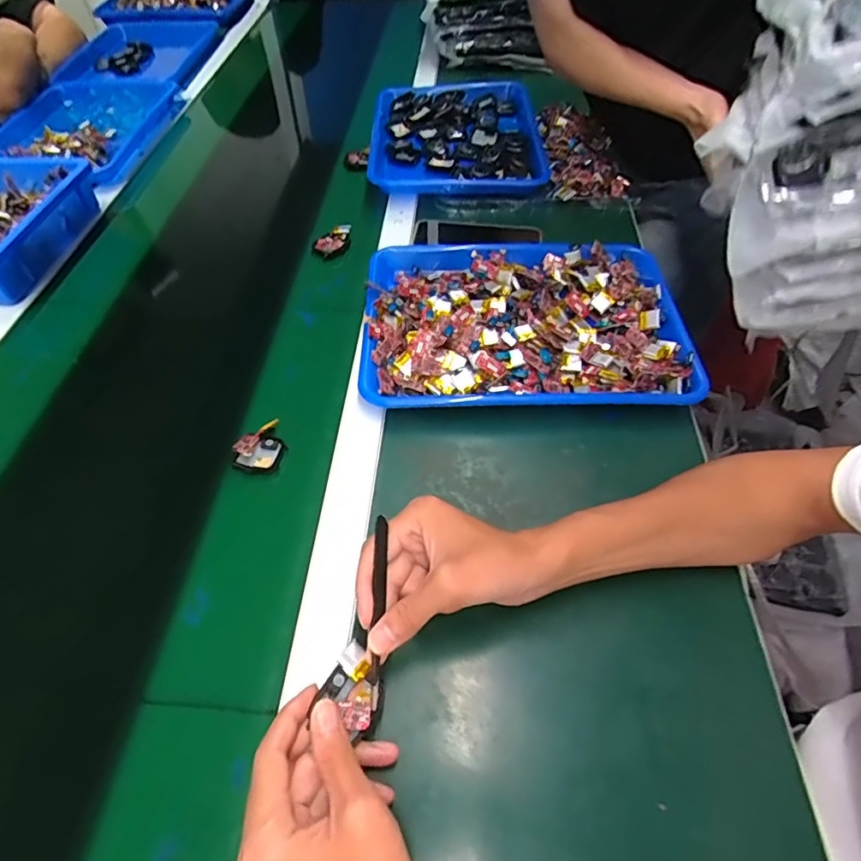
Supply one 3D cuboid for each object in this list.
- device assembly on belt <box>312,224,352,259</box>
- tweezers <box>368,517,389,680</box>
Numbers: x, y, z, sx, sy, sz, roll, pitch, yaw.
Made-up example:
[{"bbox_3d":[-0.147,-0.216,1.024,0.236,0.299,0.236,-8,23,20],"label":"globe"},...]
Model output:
[{"bbox_3d":[-0.123,-0.248,0.691,0.033,0.013,0.059,30,59,21],"label":"device assembly on belt"},{"bbox_3d":[-0.035,0.109,0.349,0.006,0.004,0.104,1,74,1],"label":"tweezers"}]

